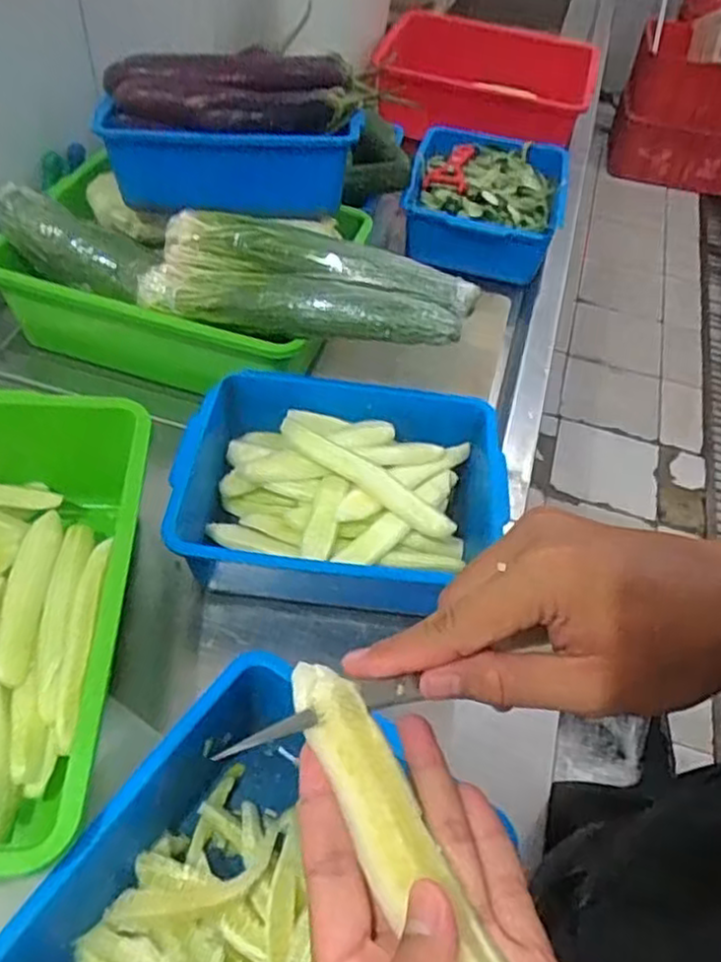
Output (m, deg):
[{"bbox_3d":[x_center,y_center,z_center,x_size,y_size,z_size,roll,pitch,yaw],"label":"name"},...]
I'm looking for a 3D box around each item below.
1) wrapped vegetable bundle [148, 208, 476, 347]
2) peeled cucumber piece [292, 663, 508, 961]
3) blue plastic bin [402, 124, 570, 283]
[{"bbox_3d":[-0.055,-0.211,0.753,0.337,0.061,0.102,12,50,4],"label":"wrapped vegetable bundle"},{"bbox_3d":[0.026,0.146,0.248,0.029,0.019,0.188,-22,53,-21],"label":"peeled cucumber piece"},{"bbox_3d":[0.195,-0.431,1.097,0.225,0.108,0.258,11,50,4],"label":"blue plastic bin"}]

